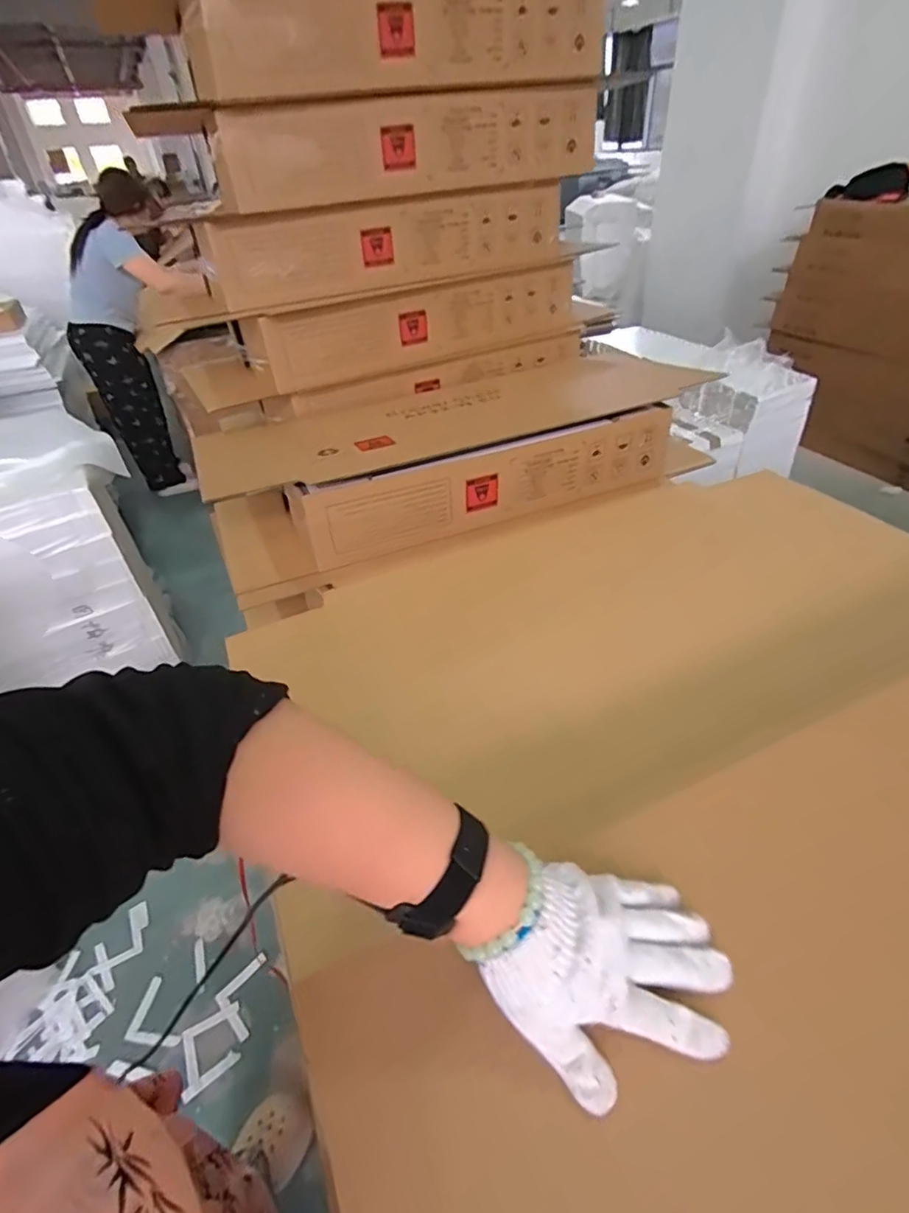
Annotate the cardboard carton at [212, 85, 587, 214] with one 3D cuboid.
[{"bbox_3d":[-0.083,-1.139,1.421,0.952,0.181,0.232,-19,42,-19],"label":"cardboard carton"}]

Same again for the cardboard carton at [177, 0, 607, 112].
[{"bbox_3d":[-0.109,-1.289,1.302,0.977,0.181,0.297,-19,42,-19],"label":"cardboard carton"}]

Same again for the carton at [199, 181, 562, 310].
[{"bbox_3d":[-0.143,-0.943,1.503,0.914,0.209,0.214,-22,43,-22],"label":"carton"}]

